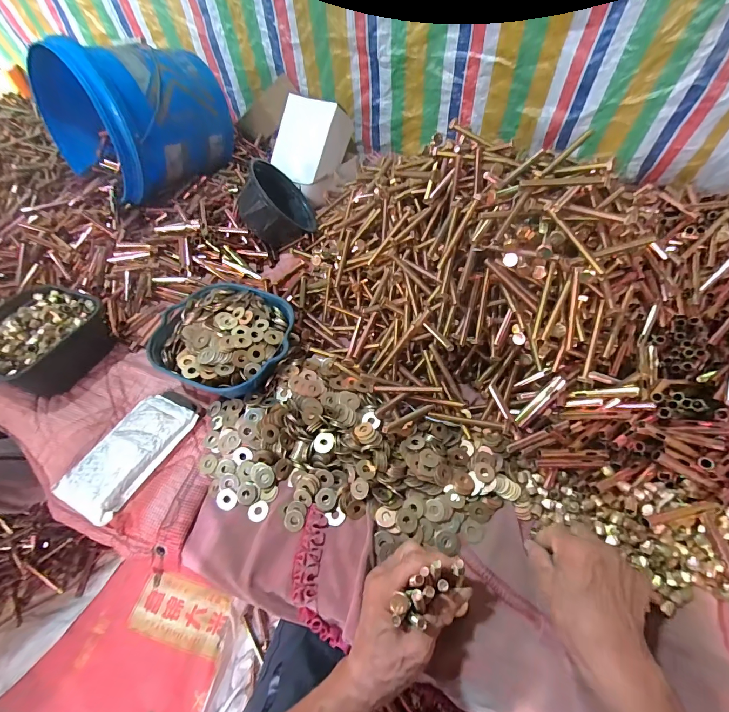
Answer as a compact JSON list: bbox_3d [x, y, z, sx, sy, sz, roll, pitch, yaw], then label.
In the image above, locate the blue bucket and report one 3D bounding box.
[{"bbox_3d":[-0.465,-0.508,0.749,0.286,0.235,0.286,31,61,22],"label":"blue bucket"}]

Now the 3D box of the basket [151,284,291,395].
[{"bbox_3d":[-0.206,-0.032,0.554,0.192,0.055,0.183,20,58,16],"label":"basket"}]

